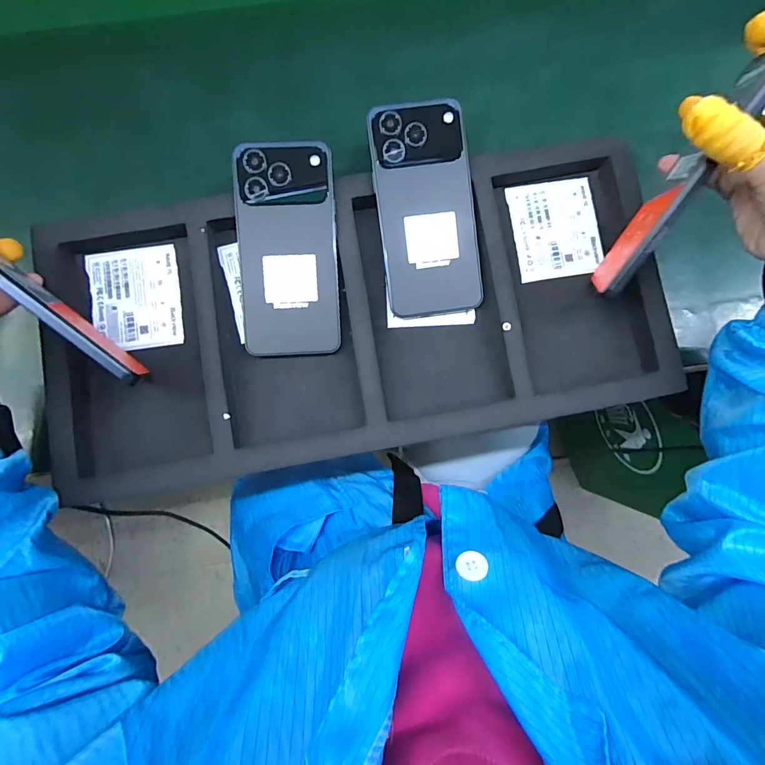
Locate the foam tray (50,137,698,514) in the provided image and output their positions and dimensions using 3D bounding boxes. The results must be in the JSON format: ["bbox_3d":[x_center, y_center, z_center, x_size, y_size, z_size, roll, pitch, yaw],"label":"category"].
[{"bbox_3d":[-0.018,-0.056,0.337,0.473,0.033,0.219,-10,83,-3],"label":"foam tray"}]

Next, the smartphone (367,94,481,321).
[{"bbox_3d":[0.035,-0.136,0.333,0.075,0.006,0.159,-9,98,-3],"label":"smartphone"}]

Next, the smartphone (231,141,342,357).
[{"bbox_3d":[-0.074,-0.102,0.328,0.076,0.008,0.158,-2,96,-2],"label":"smartphone"}]

